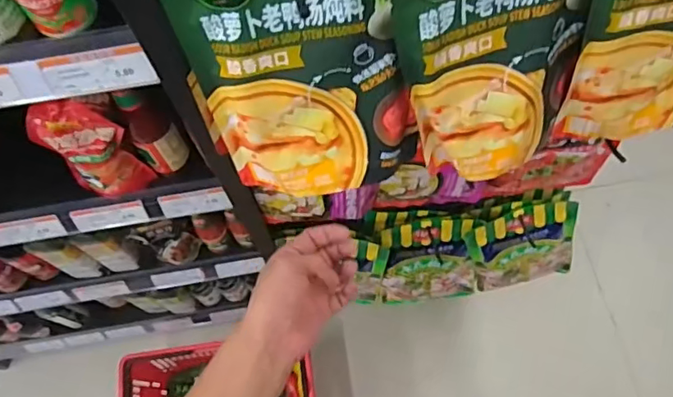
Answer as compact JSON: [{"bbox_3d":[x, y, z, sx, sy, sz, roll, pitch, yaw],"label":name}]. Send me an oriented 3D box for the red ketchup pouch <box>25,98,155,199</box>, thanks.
[{"bbox_3d":[-0.287,-0.050,0.659,0.087,0.174,0.035,-10,68,-1],"label":"red ketchup pouch"}]

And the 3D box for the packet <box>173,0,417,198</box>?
[{"bbox_3d":[-0.025,-0.100,0.450,0.165,0.248,0.024,-8,47,0],"label":"packet"}]

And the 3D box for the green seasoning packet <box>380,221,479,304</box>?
[{"bbox_3d":[0.165,0.121,0.992,0.167,0.232,0.022,-6,50,0],"label":"green seasoning packet"}]

